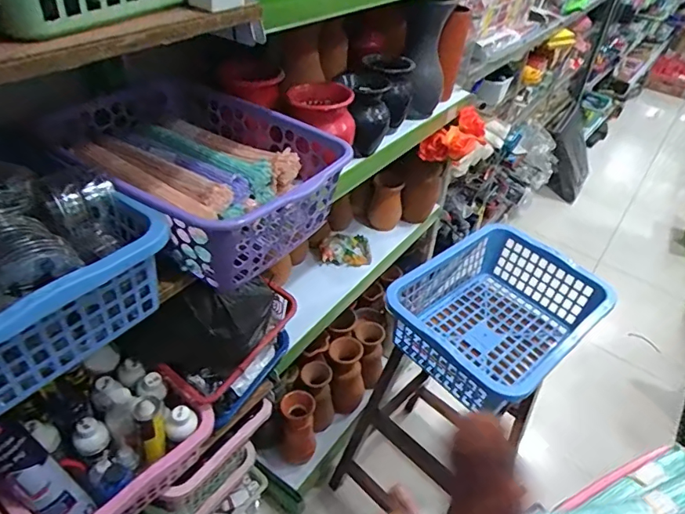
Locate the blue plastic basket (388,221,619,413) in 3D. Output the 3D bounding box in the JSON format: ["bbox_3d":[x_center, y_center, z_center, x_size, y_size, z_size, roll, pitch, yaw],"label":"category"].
[{"bbox_3d":[0.320,0.126,1.013,0.414,0.159,0.309,-28,52,-32],"label":"blue plastic basket"}]

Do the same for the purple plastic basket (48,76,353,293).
[{"bbox_3d":[-0.228,-0.149,0.794,0.441,0.138,0.336,30,47,24],"label":"purple plastic basket"}]

